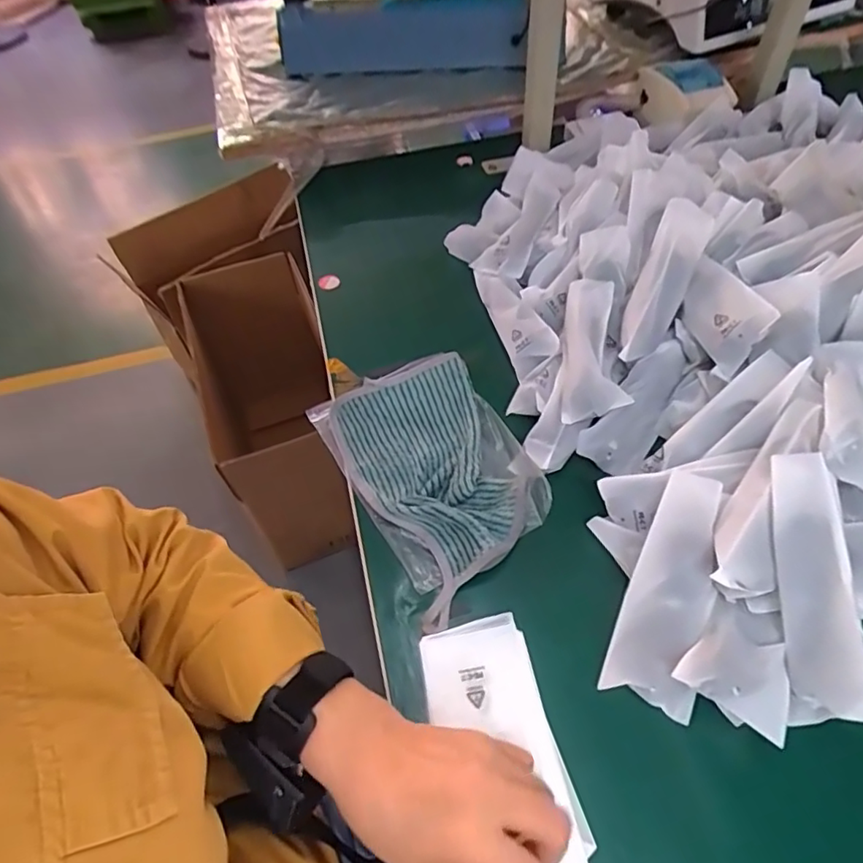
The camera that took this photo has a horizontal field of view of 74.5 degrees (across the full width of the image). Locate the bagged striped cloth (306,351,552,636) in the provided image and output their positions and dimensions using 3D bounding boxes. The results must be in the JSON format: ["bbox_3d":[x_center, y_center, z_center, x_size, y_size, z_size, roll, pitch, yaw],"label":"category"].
[{"bbox_3d":[-0.001,0.020,0.484,0.158,0.030,0.220,-27,55,-15],"label":"bagged striped cloth"}]

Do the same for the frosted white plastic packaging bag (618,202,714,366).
[{"bbox_3d":[0.210,-0.134,0.516,0.044,0.027,0.154,22,84,20],"label":"frosted white plastic packaging bag"}]

